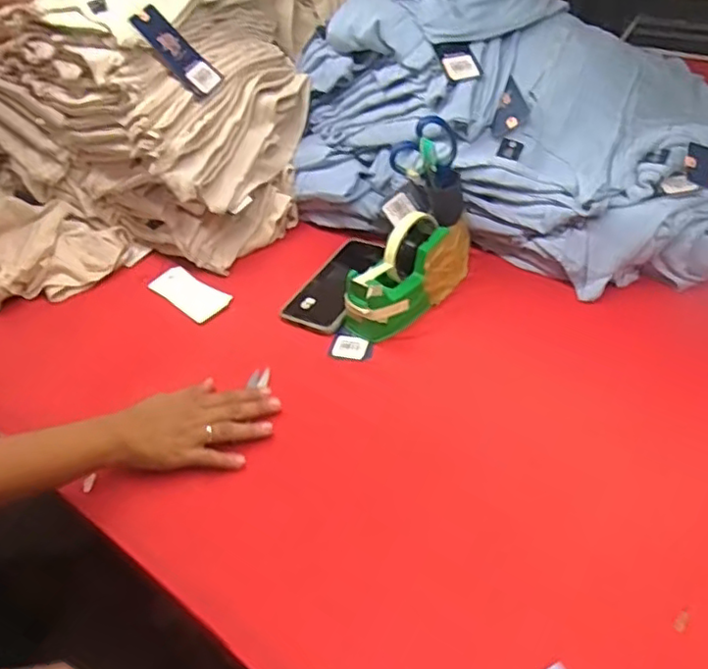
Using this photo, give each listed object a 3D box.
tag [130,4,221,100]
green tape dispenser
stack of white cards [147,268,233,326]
[{"bbox_3d":[-0.222,-0.353,0.781,0.043,0.119,0.010,-52,22,-18],"label":"tag"},{"bbox_3d":[0.072,-0.081,0.723,0.187,0.097,0.058,-36,49,-30],"label":"green tape dispenser"},{"bbox_3d":[-0.214,-0.054,0.811,0.058,0.008,0.122,-32,42,-32],"label":"stack of white cards"}]

